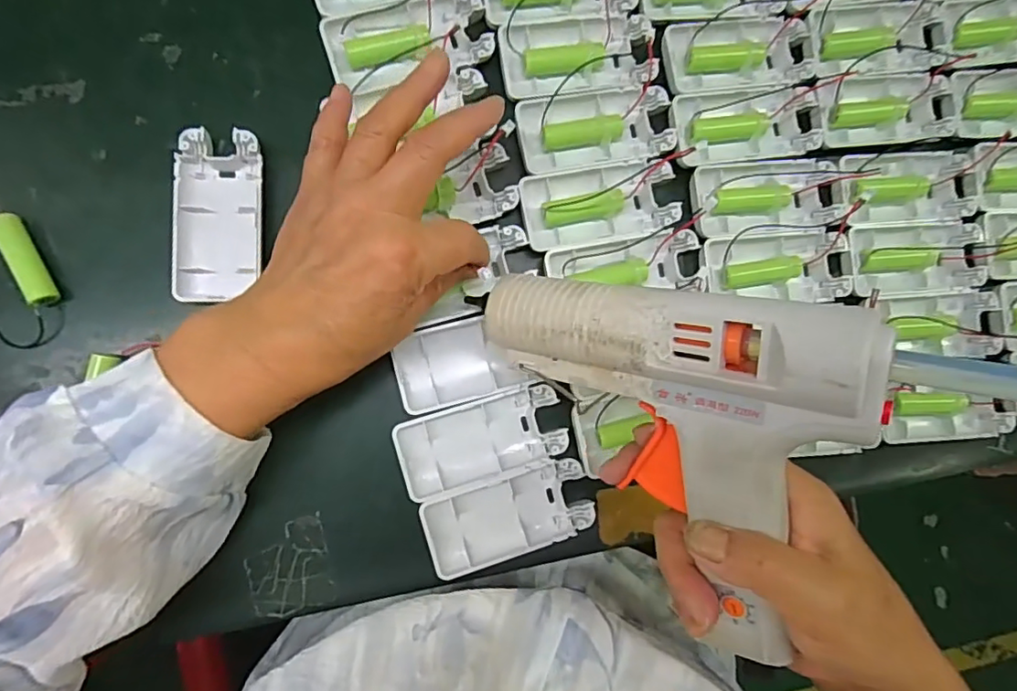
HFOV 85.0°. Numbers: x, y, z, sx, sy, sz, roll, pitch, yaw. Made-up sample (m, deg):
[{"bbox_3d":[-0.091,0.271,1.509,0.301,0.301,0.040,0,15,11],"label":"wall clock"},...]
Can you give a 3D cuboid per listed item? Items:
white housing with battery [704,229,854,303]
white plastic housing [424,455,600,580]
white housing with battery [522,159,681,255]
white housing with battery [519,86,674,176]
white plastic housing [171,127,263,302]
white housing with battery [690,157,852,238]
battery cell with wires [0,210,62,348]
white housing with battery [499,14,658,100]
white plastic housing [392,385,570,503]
[{"bbox_3d":[0.166,-0.048,0.346,0.092,0.018,0.042,-2,87,-8],"label":"white housing with battery"},{"bbox_3d":[0.000,0.098,0.321,0.094,0.017,0.043,-16,89,-8],"label":"white plastic housing"},{"bbox_3d":[0.054,-0.085,0.334,0.091,0.017,0.044,-12,89,-8],"label":"white housing with battery"},{"bbox_3d":[0.052,-0.130,0.337,0.091,0.014,0.045,-9,88,-8],"label":"white housing with battery"},{"bbox_3d":[-0.160,-0.071,0.308,0.044,0.012,0.092,0,87,-8],"label":"white plastic housing"},{"bbox_3d":[0.163,-0.092,0.346,0.100,0.019,0.044,-7,88,-8],"label":"white housing with battery"},{"bbox_3d":[-0.266,-0.038,0.289,0.037,0.023,0.077,-23,90,-8],"label":"battery cell with wires"},{"bbox_3d":[0.042,-0.175,0.337,0.092,0.013,0.045,-7,88,-8],"label":"white housing with battery"},{"bbox_3d":[-0.016,0.055,0.321,0.093,0.015,0.044,-16,90,-8],"label":"white plastic housing"}]

